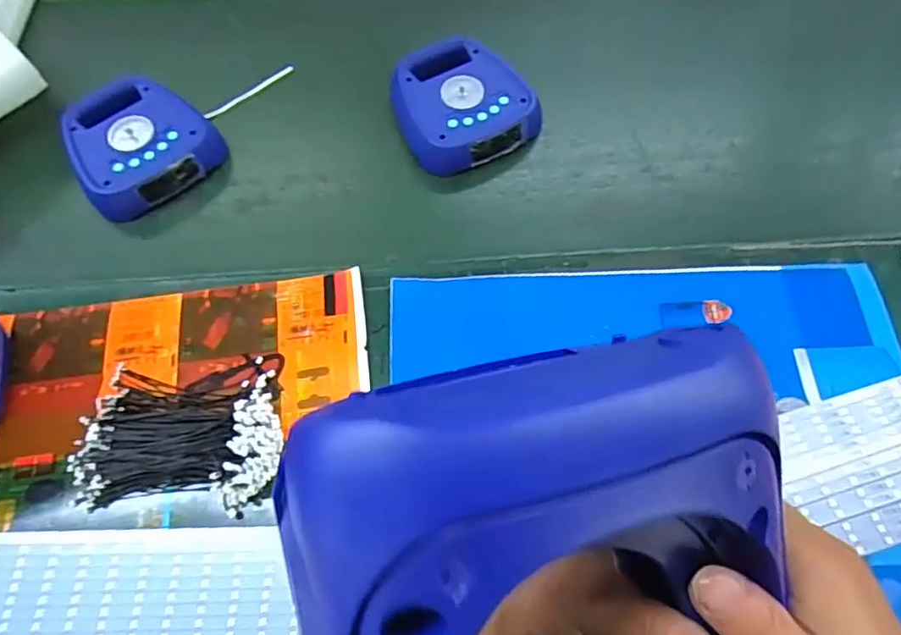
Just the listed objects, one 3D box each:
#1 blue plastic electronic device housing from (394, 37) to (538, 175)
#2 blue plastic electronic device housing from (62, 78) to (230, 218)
[{"bbox_3d":[0.014,-0.266,0.691,0.169,0.041,0.175,-28,68,-11],"label":"blue plastic electronic device housing"},{"bbox_3d":[-0.373,-0.209,0.675,0.155,0.055,0.156,-36,70,-14],"label":"blue plastic electronic device housing"}]

